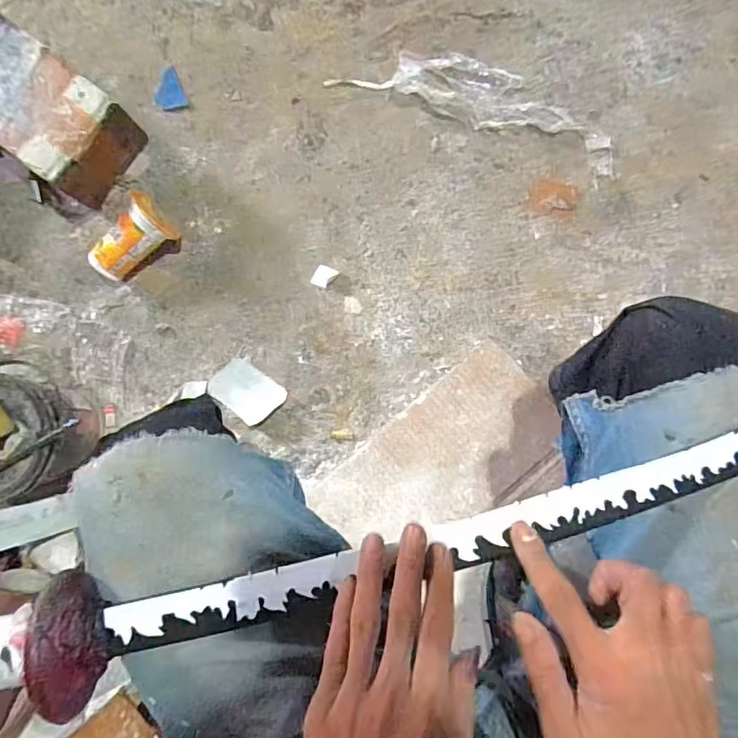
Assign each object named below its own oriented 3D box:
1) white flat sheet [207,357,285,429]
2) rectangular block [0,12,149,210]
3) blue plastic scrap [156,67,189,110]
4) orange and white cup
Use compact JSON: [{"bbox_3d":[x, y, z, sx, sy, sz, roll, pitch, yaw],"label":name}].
[{"bbox_3d":[-0.149,0.027,0.633,0.083,0.006,0.058,36,88,5],"label":"white flat sheet"},{"bbox_3d":[-0.434,-0.336,0.622,0.321,0.108,0.118,37,86,3],"label":"rectangular block"},{"bbox_3d":[-0.257,-0.356,0.667,0.037,0.004,0.055,-22,86,-1],"label":"blue plastic scrap"},{"bbox_3d":[-0.282,-0.151,0.621,0.064,0.061,0.103,43,86,4],"label":"orange and white cup"}]

